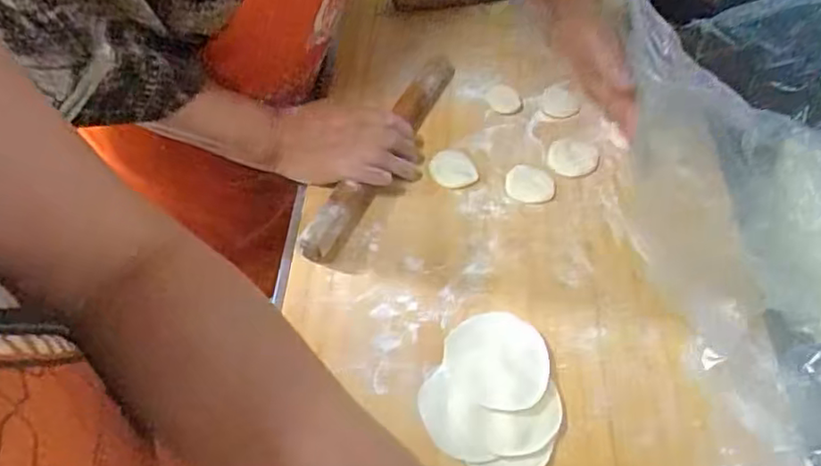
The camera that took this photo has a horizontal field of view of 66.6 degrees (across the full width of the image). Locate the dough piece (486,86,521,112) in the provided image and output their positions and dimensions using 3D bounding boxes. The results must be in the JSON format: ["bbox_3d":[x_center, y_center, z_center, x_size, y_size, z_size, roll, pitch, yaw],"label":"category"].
[{"bbox_3d":[0.098,-0.140,0.668,0.036,0.017,0.032,13,54,4],"label":"dough piece"}]

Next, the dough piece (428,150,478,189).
[{"bbox_3d":[0.040,-0.060,0.603,0.041,0.009,0.045,3,54,-4],"label":"dough piece"}]

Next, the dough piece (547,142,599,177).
[{"bbox_3d":[0.161,-0.074,0.625,0.050,0.008,0.041,1,54,-5],"label":"dough piece"}]

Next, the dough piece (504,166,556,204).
[{"bbox_3d":[0.116,-0.047,0.603,0.047,0.005,0.040,7,54,0],"label":"dough piece"}]

